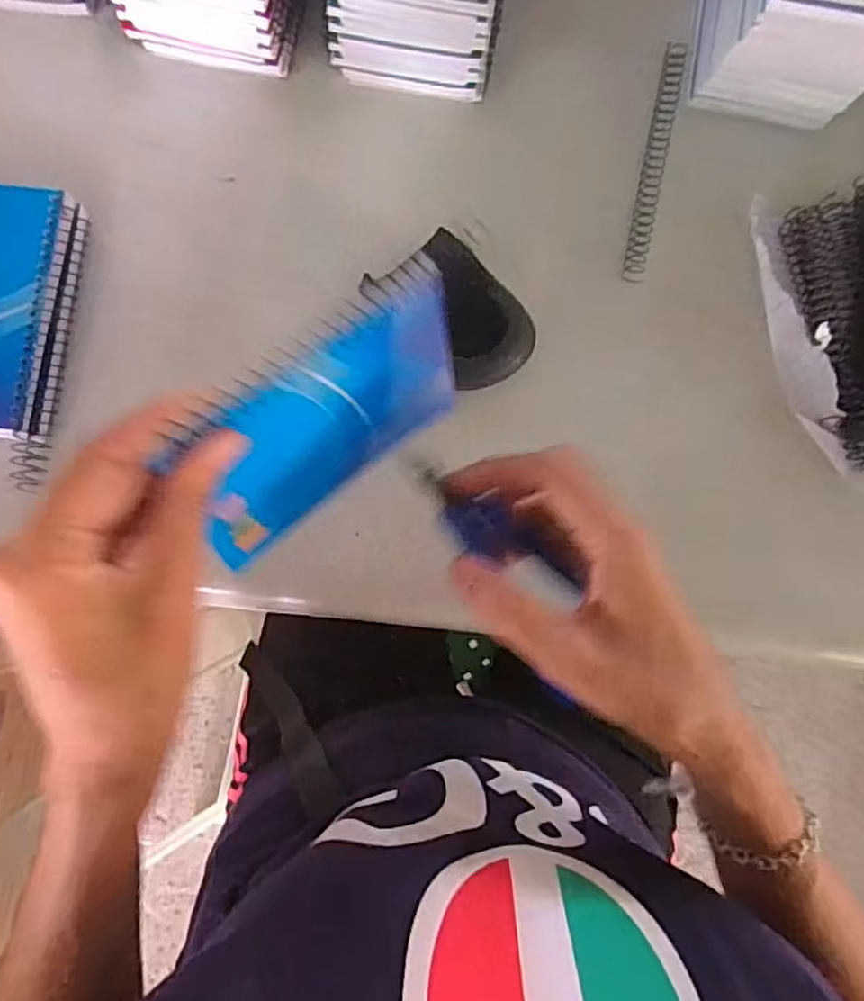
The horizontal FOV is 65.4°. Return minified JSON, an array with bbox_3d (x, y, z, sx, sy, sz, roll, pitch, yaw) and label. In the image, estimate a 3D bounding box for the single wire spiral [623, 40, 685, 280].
[{"bbox_3d":[0.132,-0.201,0.399,0.013,0.013,0.151,13,82,-1],"label":"single wire spiral"}]

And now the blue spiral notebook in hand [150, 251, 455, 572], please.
[{"bbox_3d":[-0.040,-0.033,0.274,0.126,0.082,0.010,-37,57,-16],"label":"blue spiral notebook in hand"}]

